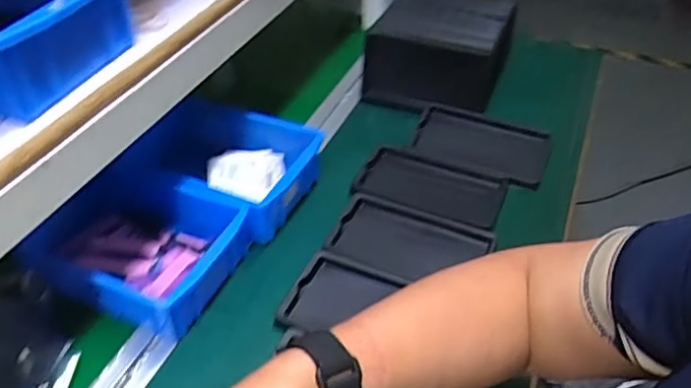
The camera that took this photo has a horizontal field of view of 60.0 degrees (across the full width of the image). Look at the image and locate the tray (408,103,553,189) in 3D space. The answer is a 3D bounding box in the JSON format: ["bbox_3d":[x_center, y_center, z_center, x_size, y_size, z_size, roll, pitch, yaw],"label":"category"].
[{"bbox_3d":[0.165,-0.064,0.740,0.166,0.010,0.098,19,46,21],"label":"tray"}]

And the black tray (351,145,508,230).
[{"bbox_3d":[0.098,-0.012,0.689,0.161,0.013,0.094,17,45,19],"label":"black tray"}]

